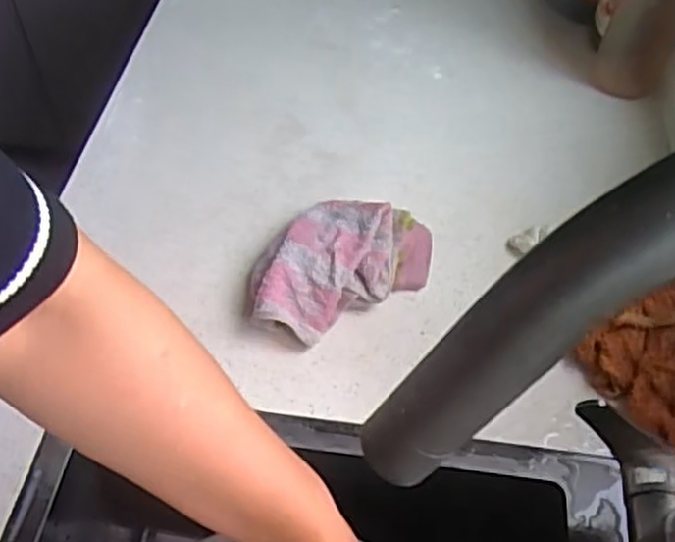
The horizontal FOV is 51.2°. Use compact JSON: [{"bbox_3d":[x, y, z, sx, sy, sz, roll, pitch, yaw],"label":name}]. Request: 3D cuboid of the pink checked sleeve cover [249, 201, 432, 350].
[{"bbox_3d":[0.000,-0.013,0.598,0.175,0.042,0.111,-30,59,-22],"label":"pink checked sleeve cover"}]

